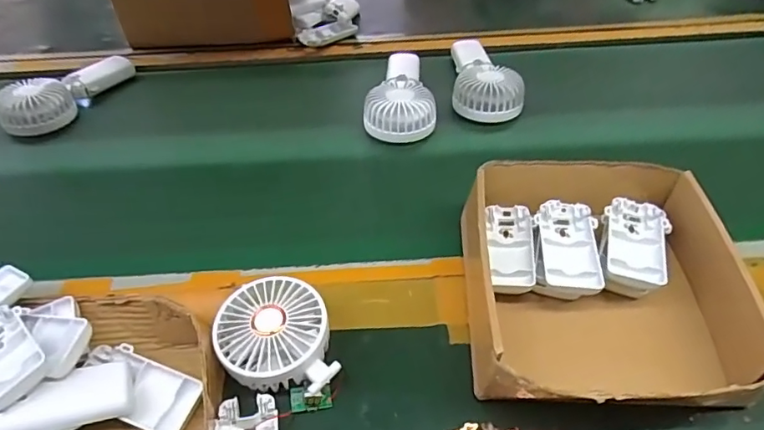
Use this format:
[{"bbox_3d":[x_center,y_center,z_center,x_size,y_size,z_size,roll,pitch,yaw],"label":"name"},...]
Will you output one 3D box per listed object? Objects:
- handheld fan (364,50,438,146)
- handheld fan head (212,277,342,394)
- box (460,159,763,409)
[{"bbox_3d":[0.028,-0.165,0.672,0.088,0.041,0.187,3,47,6],"label":"handheld fan"},{"bbox_3d":[-0.085,0.101,0.415,0.087,0.041,0.098,-14,48,-9],"label":"handheld fan head"},{"bbox_3d":[0.173,0.046,0.434,0.196,0.070,0.200,0,47,3],"label":"box"}]

